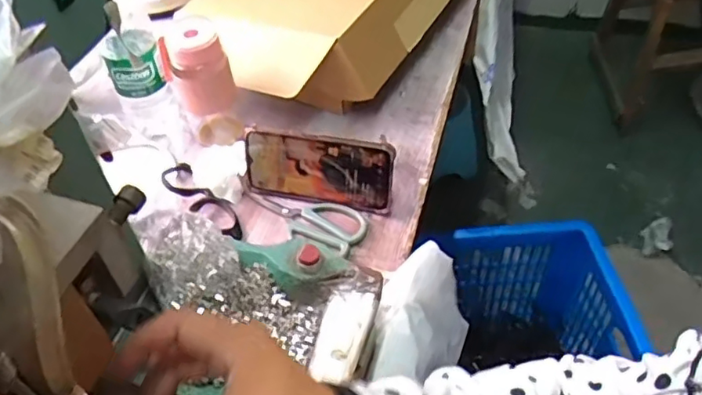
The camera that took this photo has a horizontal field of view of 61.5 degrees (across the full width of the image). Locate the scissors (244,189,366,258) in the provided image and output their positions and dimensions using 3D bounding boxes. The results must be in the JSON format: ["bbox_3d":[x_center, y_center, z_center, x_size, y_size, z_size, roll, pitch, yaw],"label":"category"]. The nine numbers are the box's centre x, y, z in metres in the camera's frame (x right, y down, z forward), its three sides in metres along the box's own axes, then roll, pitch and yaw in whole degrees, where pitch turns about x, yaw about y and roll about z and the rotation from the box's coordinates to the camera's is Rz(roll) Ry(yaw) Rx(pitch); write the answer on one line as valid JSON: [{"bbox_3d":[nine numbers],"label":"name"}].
[{"bbox_3d":[-0.053,0.017,0.651,0.146,0.005,0.059,21,54,22],"label":"scissors"}]

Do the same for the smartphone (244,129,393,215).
[{"bbox_3d":[-0.037,-0.033,0.646,0.168,0.081,0.010,10,35,11],"label":"smartphone"}]

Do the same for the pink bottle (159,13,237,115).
[{"bbox_3d":[-0.181,-0.154,0.689,0.069,0.099,0.055,-27,52,-16],"label":"pink bottle"}]

